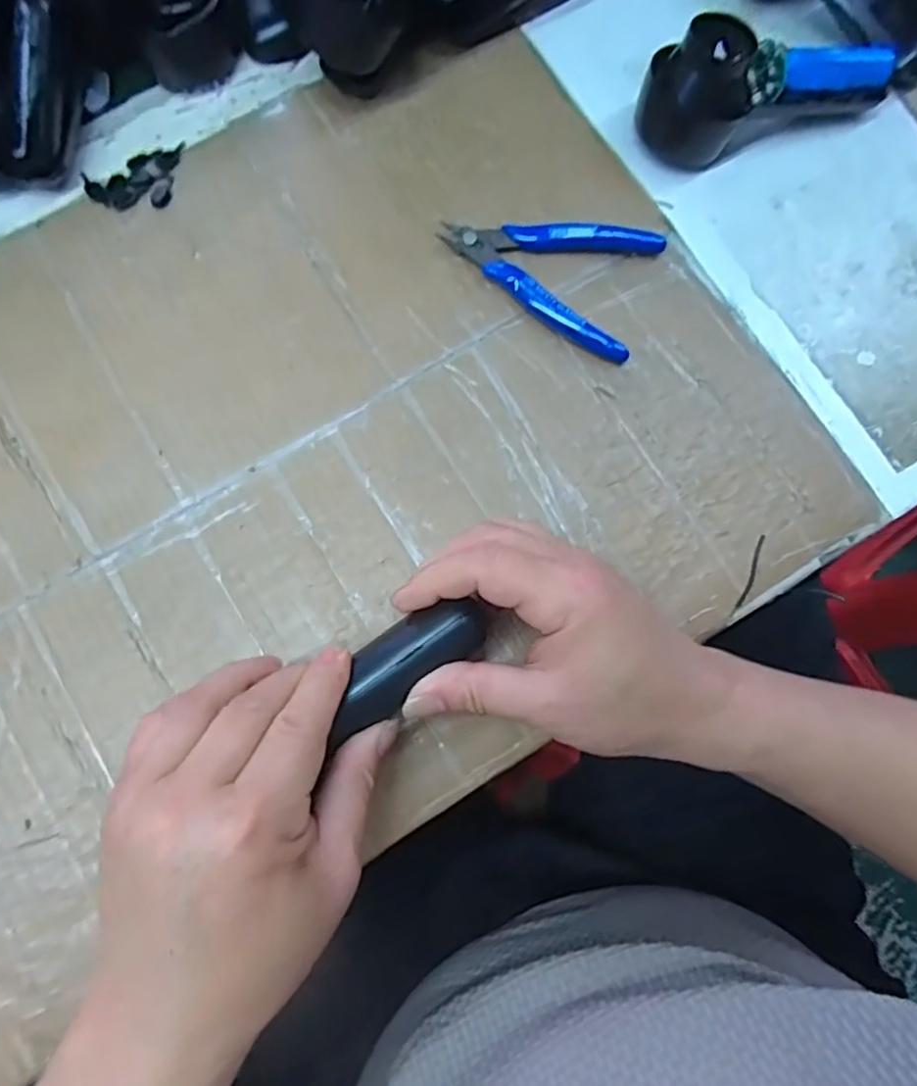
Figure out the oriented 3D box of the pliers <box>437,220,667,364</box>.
[{"bbox_3d":[0.048,-0.153,0.354,0.116,0.015,0.073,19,79,3],"label":"pliers"}]

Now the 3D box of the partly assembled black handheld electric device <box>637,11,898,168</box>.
[{"bbox_3d":[0.176,-0.264,0.359,0.144,0.052,0.051,-19,79,-5],"label":"partly assembled black handheld electric device"}]

